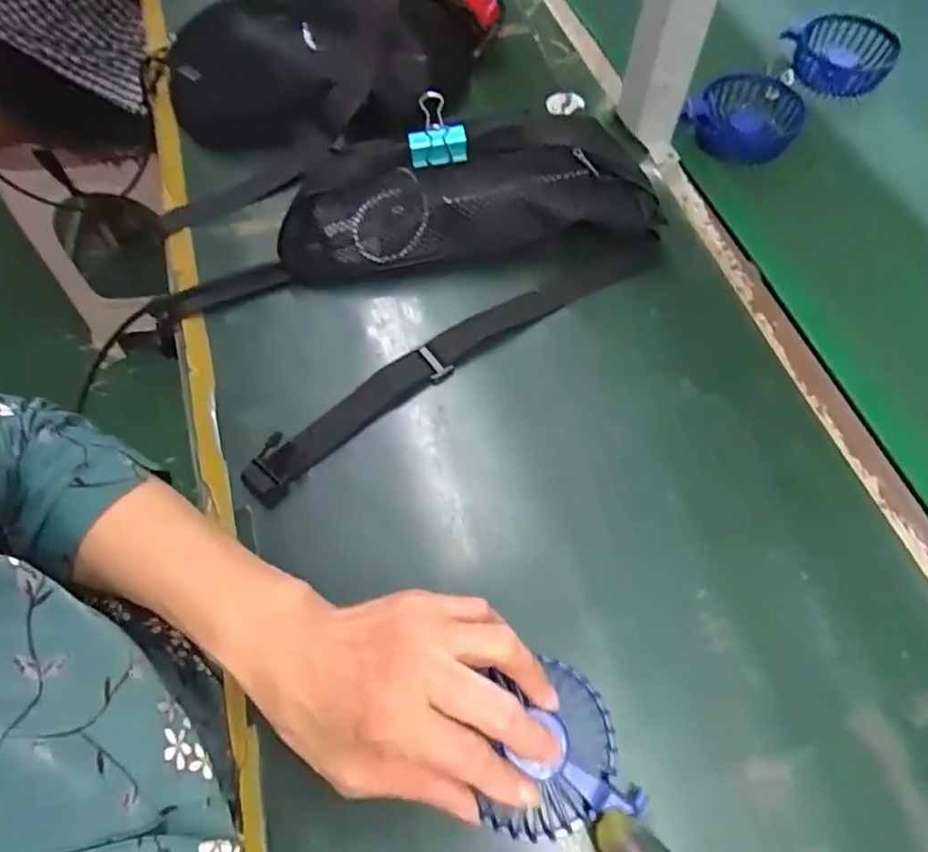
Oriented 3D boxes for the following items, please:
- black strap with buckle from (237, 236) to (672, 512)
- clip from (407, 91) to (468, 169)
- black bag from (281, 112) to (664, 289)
[{"bbox_3d":[0.001,-0.059,0.444,0.355,0.015,0.040,-33,66,-15],"label":"black strap with buckle"},{"bbox_3d":[-0.018,-0.218,0.446,0.042,0.044,0.031,2,62,3],"label":"clip"},{"bbox_3d":[0.000,-0.173,0.468,0.286,0.081,0.089,-9,63,-3],"label":"black bag"}]

